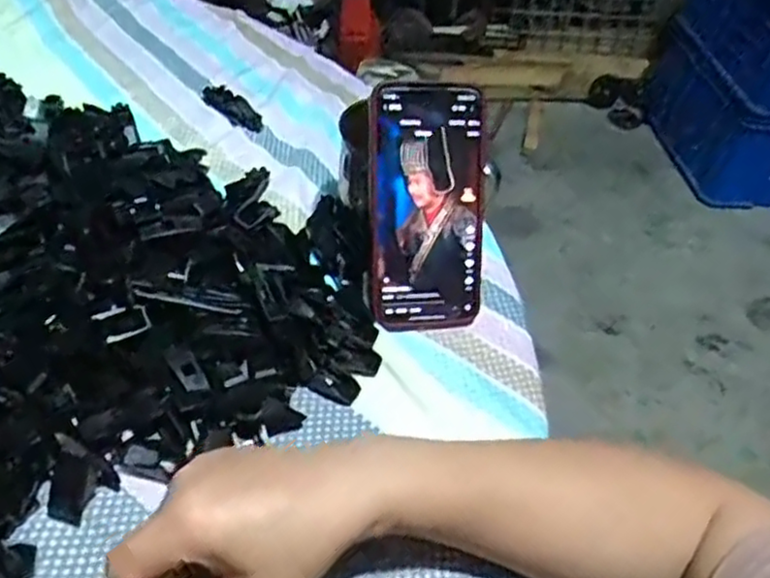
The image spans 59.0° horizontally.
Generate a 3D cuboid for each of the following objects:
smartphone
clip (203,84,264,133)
[{"bbox_3d":[0.027,-0.053,0.450,0.074,0.159,0.013,-3,11,-11],"label":"smartphone"},{"bbox_3d":[-0.144,-0.169,0.627,0.020,0.019,0.085,-32,57,-32],"label":"clip"}]

